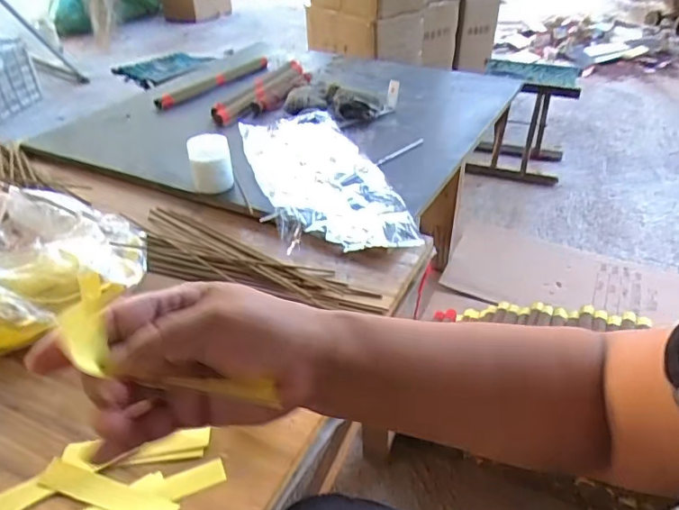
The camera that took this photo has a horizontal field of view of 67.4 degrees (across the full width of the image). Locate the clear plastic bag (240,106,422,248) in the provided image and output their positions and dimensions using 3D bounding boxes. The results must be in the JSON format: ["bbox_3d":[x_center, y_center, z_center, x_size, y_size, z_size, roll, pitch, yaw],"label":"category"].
[{"bbox_3d":[-0.035,-0.120,0.752,0.171,0.042,0.398,-11,37,-13],"label":"clear plastic bag"}]

